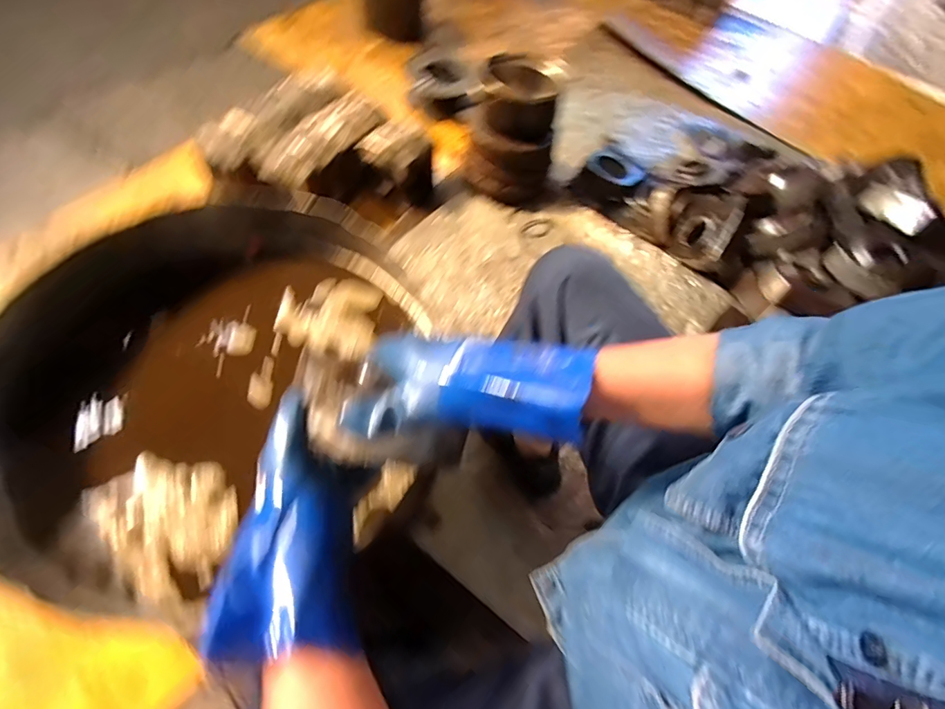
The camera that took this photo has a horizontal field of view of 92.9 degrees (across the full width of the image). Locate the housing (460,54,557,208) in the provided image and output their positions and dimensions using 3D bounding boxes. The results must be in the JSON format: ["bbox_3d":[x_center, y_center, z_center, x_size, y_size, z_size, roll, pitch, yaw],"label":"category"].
[{"bbox_3d":[0.108,-0.600,1.231,0.241,0.270,0.265,4,61,-6],"label":"housing"}]

